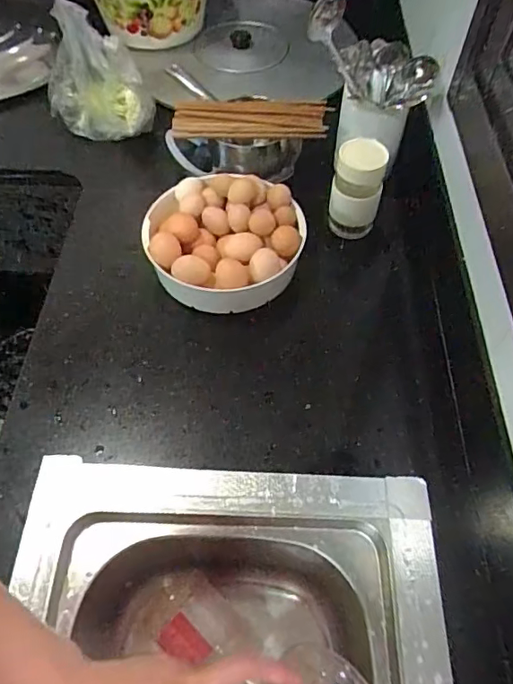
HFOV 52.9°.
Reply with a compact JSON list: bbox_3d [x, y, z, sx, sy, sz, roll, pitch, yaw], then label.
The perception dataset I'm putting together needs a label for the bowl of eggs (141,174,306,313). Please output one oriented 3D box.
[{"bbox_3d":[-0.047,-0.138,0.722,0.213,0.097,0.182,4,57,3],"label":"bowl of eggs"}]

